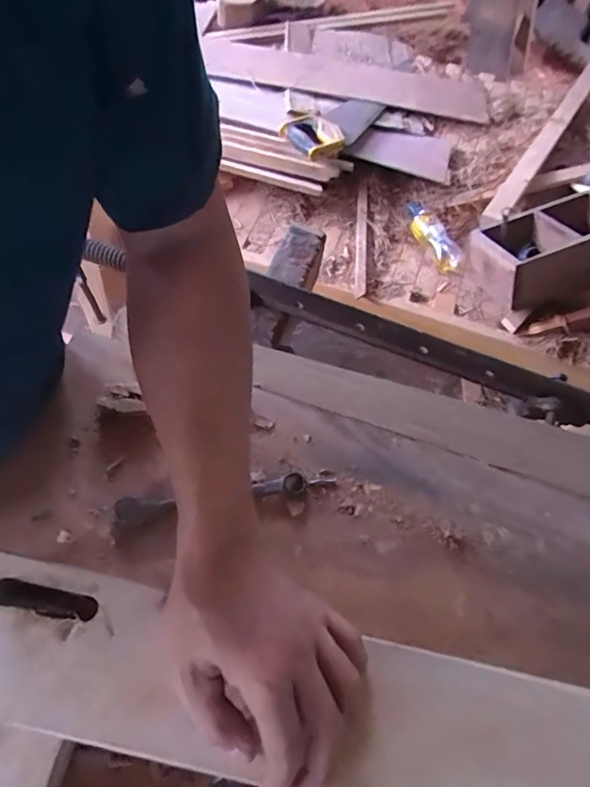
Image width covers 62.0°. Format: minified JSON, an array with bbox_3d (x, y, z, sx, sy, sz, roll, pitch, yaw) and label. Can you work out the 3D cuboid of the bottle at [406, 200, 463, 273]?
[{"bbox_3d":[0.288,-0.345,1.045,0.060,0.049,0.191,-25,67,-16],"label":"bottle"}]

